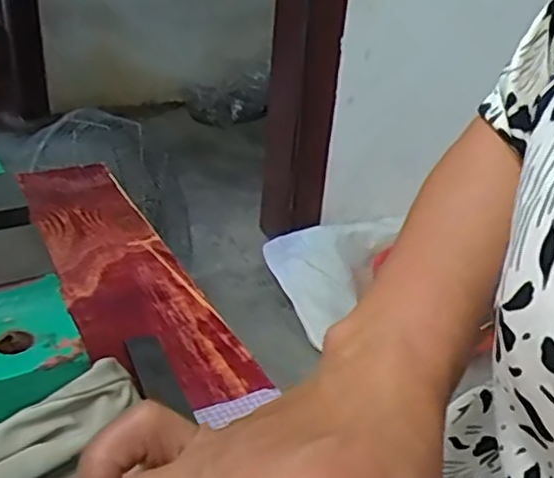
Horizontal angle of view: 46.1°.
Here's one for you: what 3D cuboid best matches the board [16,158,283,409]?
[{"bbox_3d":[-0.101,0.015,0.411,0.075,0.007,0.267,-11,36,-29],"label":"board"}]

